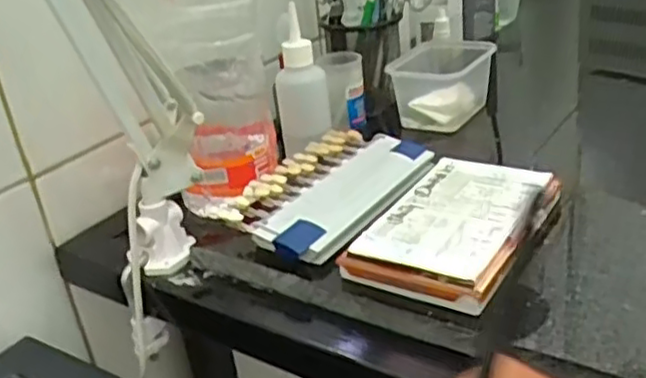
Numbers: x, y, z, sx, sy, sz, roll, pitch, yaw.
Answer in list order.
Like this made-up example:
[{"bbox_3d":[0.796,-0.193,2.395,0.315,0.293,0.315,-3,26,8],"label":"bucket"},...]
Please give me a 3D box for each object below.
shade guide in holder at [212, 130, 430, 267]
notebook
[{"bbox_3d":[0.006,-0.001,0.521,0.094,0.018,0.169,12,32,34],"label":"shade guide in holder"},{"bbox_3d":[0.087,0.020,0.450,0.096,0.018,0.143,15,37,30],"label":"notebook"}]

